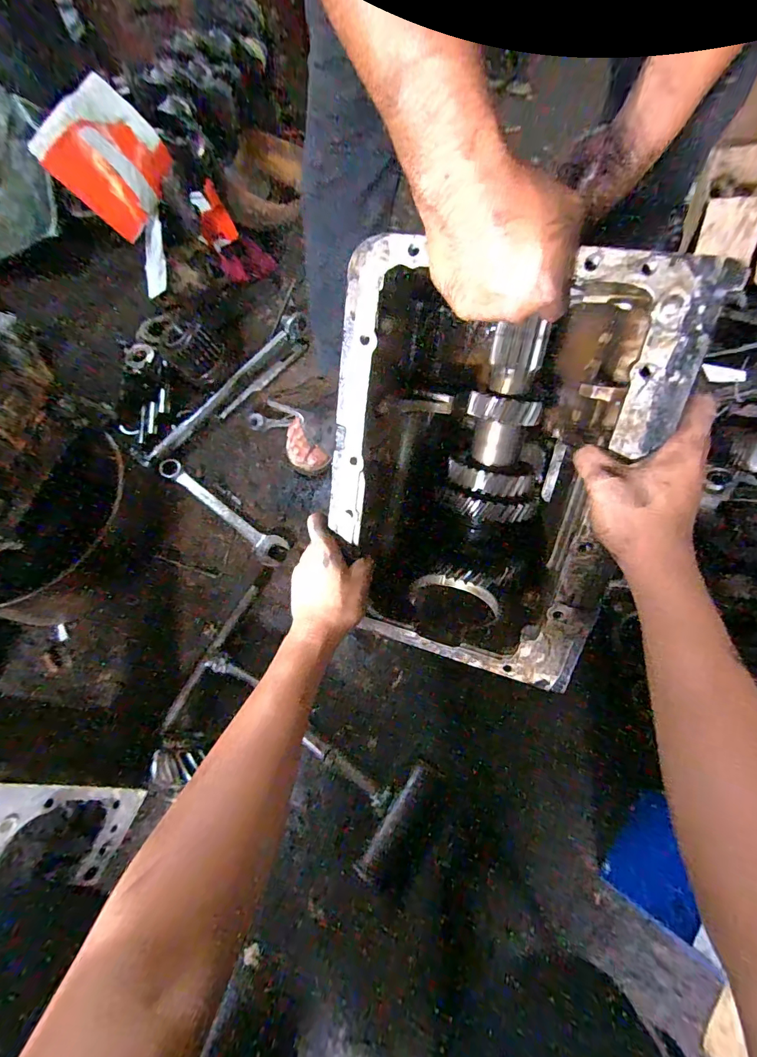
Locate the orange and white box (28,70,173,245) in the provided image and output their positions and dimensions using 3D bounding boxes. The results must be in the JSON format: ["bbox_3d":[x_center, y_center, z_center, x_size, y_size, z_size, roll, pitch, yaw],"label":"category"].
[{"bbox_3d":[-0.450,-0.629,0.725,0.024,0.162,0.182,22,82,37],"label":"orange and white box"}]

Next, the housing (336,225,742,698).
[{"bbox_3d":[0.114,-0.073,0.494,0.282,0.388,0.270,15,27,15],"label":"housing"}]

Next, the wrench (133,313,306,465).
[{"bbox_3d":[-0.302,-0.289,0.862,0.043,0.032,0.452,35,71,16],"label":"wrench"}]

